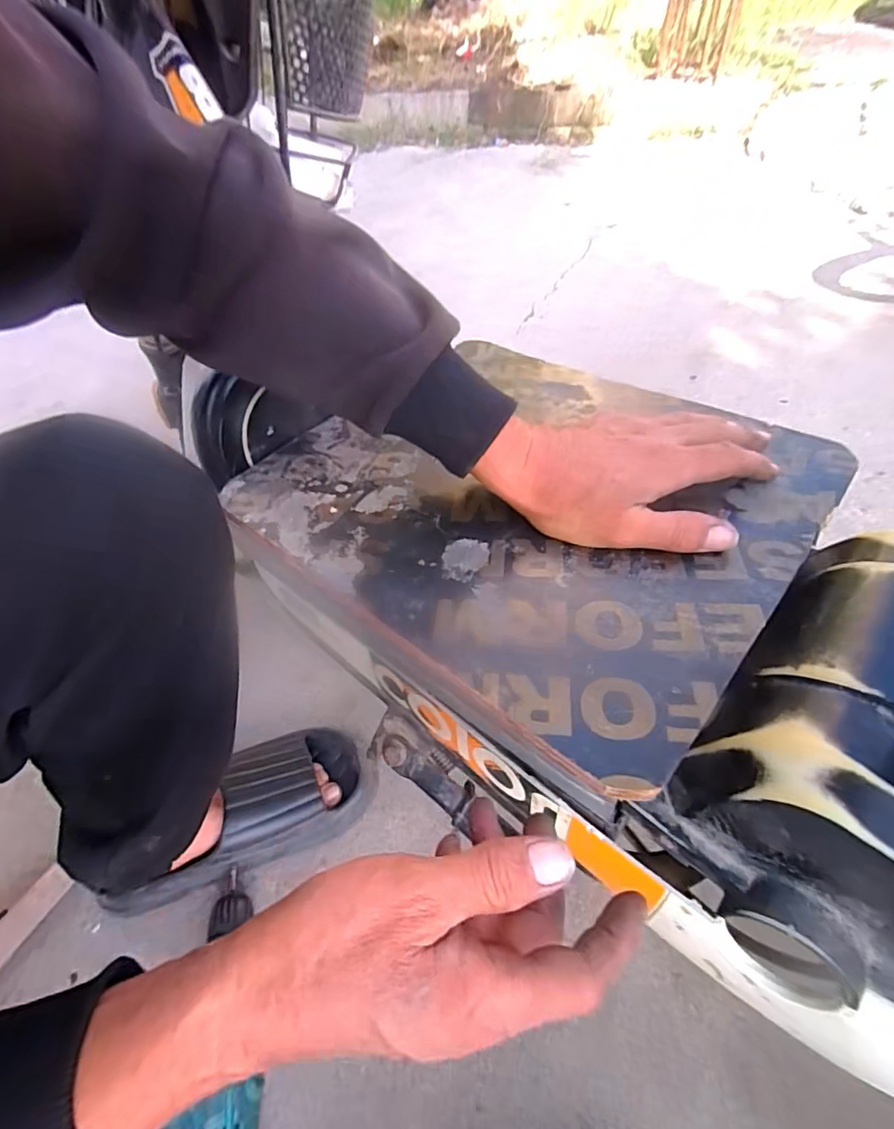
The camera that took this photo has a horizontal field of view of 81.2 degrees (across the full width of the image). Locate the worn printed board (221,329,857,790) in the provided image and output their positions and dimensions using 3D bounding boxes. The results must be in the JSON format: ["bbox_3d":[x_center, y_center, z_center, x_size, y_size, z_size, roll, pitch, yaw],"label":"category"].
[{"bbox_3d":[0.056,-0.062,0.363,0.332,0.014,0.301,32,59,29],"label":"worn printed board"}]

